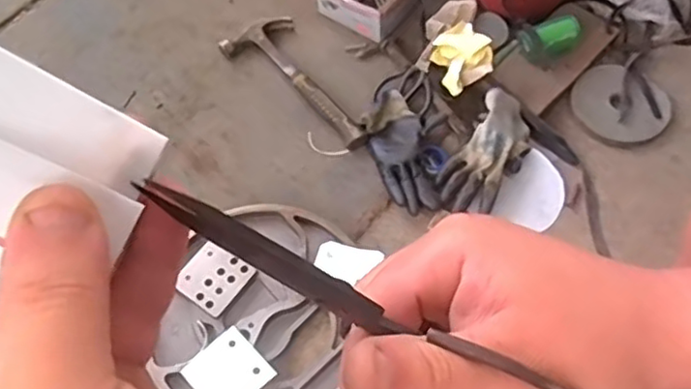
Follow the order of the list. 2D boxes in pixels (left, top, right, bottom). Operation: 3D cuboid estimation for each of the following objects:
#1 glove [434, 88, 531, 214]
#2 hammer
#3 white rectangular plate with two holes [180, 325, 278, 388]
[{"bbox_3d":[0.219,-0.067,1.020,0.096,0.059,0.209,26,63,16],"label":"glove"},{"bbox_3d":[-0.064,-0.203,1.139,0.133,0.046,0.339,-41,66,-21],"label":"hammer"},{"bbox_3d":[-0.154,0.233,0.862,0.091,0.006,0.093,-41,66,-19],"label":"white rectangular plate with two holes"}]

